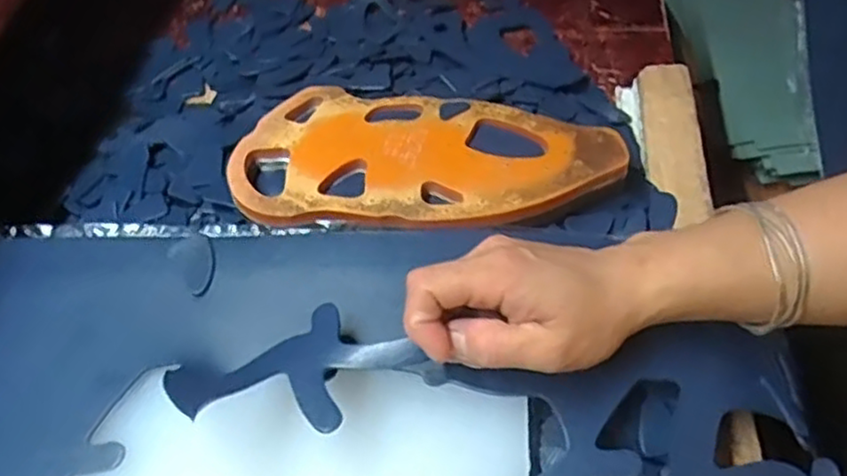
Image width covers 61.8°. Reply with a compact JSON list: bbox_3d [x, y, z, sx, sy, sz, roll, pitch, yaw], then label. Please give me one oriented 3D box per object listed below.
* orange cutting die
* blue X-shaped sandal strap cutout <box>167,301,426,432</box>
[{"bbox_3d":[0.003,-0.053,0.433,0.229,0.013,0.115,1,52,4],"label":"orange cutting die"},{"bbox_3d":[-0.066,0.062,0.333,0.128,0.015,0.064,-10,49,16],"label":"blue X-shaped sandal strap cutout"}]

